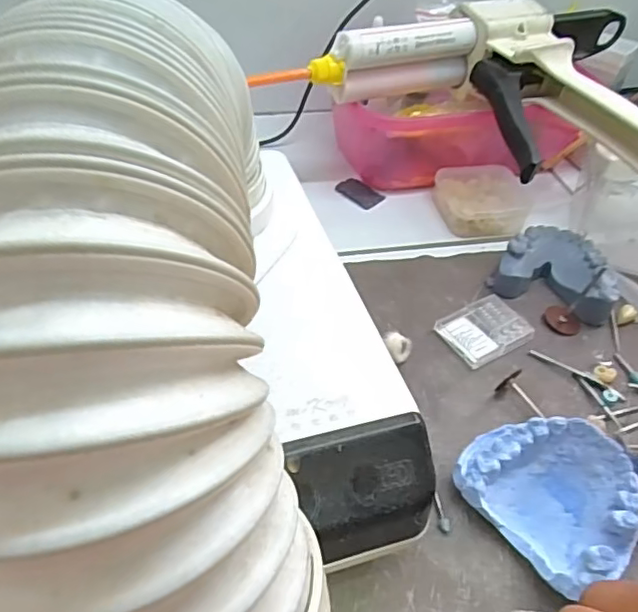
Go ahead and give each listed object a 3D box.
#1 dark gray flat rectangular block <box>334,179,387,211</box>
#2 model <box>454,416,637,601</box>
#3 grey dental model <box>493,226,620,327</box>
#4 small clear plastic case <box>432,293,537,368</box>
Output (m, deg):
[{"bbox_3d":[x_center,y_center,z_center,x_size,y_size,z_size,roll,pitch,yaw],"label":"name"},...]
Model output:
[{"bbox_3d":[0.029,-0.081,0.421,0.032,0.004,0.023,34,52,27],"label":"dark gray flat rectangular block"},{"bbox_3d":[0.096,0.077,0.242,0.055,0.035,0.071,-28,53,-27],"label":"model"},{"bbox_3d":[0.144,-0.021,0.351,0.065,0.024,0.053,21,48,17],"label":"grey dental model"},{"bbox_3d":[0.092,0.013,0.326,0.048,0.007,0.036,-21,50,-22],"label":"small clear plastic case"}]

